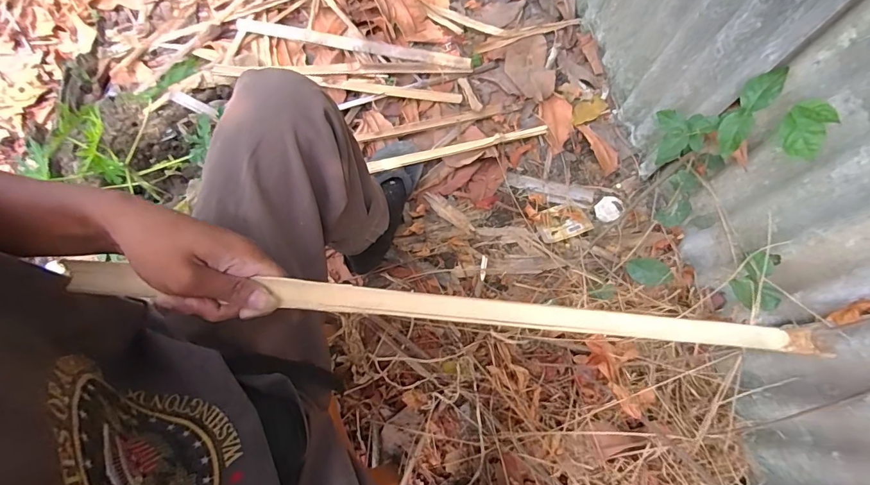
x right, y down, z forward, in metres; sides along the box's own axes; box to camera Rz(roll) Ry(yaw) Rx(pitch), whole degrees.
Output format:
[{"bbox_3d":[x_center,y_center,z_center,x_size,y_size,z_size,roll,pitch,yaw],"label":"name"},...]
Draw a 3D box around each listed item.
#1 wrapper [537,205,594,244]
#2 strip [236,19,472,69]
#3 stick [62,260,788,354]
[{"bbox_3d":[0.267,-0.044,0.842,0.104,0.014,0.074,-16,72,-6],"label":"wrapper"},{"bbox_3d":[-0.207,-0.497,1.001,0.593,0.017,0.035,11,71,4],"label":"strip"},{"bbox_3d":[-0.009,0.050,0.315,0.545,0.010,0.024,5,71,0],"label":"stick"}]

